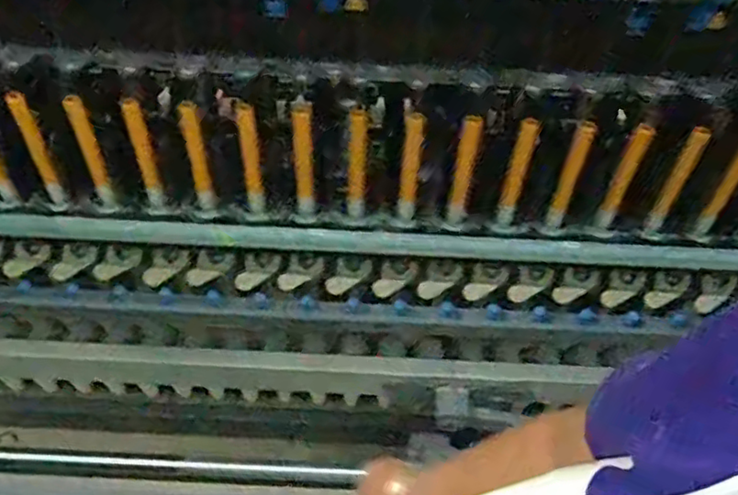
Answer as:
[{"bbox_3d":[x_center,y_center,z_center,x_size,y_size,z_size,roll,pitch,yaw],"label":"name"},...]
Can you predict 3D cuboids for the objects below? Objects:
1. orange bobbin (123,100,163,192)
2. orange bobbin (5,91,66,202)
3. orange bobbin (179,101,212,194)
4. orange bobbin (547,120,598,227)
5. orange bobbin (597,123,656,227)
[{"bbox_3d":[-0.293,-0.130,0.829,0.024,0.131,0.025,-17,53,-17],"label":"orange bobbin"},{"bbox_3d":[-0.435,-0.129,0.845,0.023,0.170,0.023,-26,56,-22],"label":"orange bobbin"},{"bbox_3d":[-0.225,-0.128,0.837,0.019,0.133,0.027,-13,52,-13],"label":"orange bobbin"},{"bbox_3d":[0.273,-0.098,0.874,0.023,0.190,0.018,22,52,15],"label":"orange bobbin"},{"bbox_3d":[0.343,-0.092,0.871,0.023,0.176,0.023,26,54,18],"label":"orange bobbin"}]

